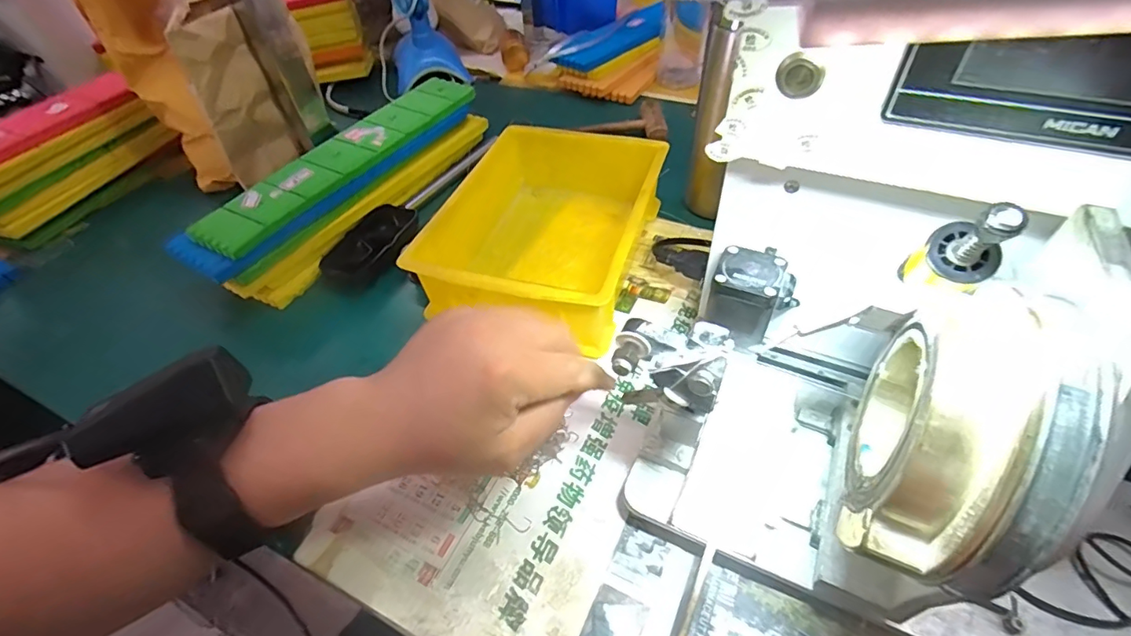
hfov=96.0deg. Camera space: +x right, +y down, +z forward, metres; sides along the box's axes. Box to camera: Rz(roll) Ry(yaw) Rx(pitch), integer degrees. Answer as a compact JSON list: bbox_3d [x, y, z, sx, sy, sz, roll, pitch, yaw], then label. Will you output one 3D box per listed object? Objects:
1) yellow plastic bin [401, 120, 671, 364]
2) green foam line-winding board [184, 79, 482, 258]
[{"bbox_3d":[-0.014,-0.086,0.489,0.174,0.074,0.249,12,50,15],"label":"yellow plastic bin"},{"bbox_3d":[-0.225,-0.185,0.549,0.072,0.020,0.359,22,53,22],"label":"green foam line-winding board"}]

